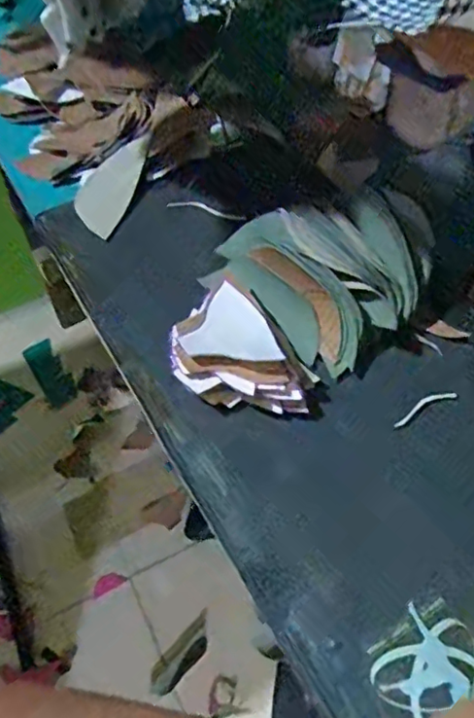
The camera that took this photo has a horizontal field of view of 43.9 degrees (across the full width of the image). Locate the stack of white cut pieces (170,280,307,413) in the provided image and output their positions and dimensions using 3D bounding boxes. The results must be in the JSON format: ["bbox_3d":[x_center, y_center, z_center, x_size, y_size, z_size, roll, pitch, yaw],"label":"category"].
[{"bbox_3d":[-0.004,-0.001,0.391,0.075,0.040,0.106,-22,53,-14],"label":"stack of white cut pieces"}]

